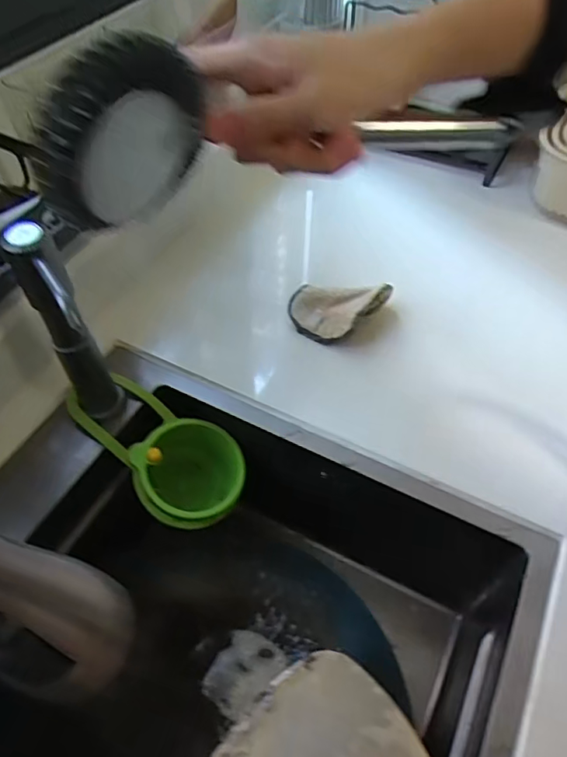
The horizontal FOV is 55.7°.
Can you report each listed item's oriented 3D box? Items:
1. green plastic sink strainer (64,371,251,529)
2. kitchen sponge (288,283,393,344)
[{"bbox_3d":[-0.129,0.073,0.564,0.182,0.085,0.110,49,57,4],"label":"green plastic sink strainer"},{"bbox_3d":[0.062,-0.072,0.585,0.110,0.043,0.058,0,52,0],"label":"kitchen sponge"}]

